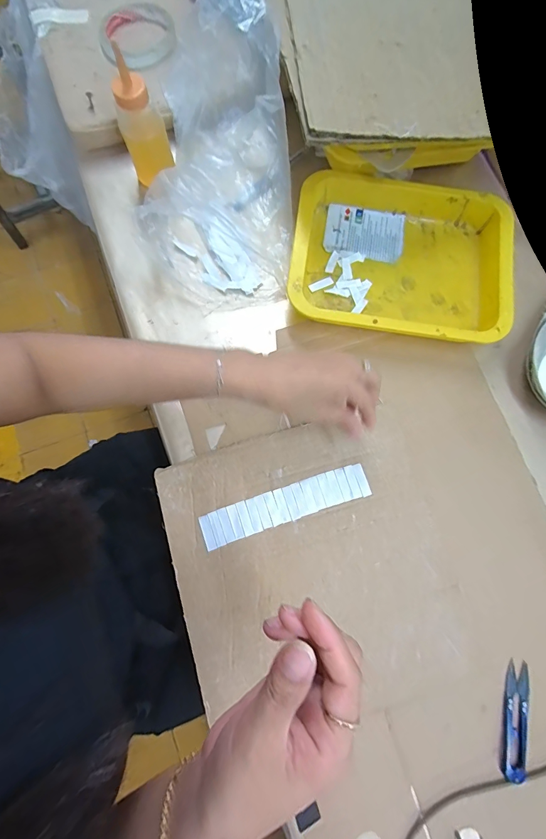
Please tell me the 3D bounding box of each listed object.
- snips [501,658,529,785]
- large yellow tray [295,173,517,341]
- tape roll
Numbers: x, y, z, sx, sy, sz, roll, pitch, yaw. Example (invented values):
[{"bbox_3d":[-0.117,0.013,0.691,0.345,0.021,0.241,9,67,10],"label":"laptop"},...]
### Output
[{"bbox_3d":[0.239,0.296,0.363,0.026,0.009,0.102,10,78,2],"label":"snips"},{"bbox_3d":[0.154,-0.193,0.448,0.251,0.041,0.200,8,78,1],"label":"large yellow tray"},{"bbox_3d":[-0.177,-0.502,0.484,0.096,0.017,0.096,0,78,0],"label":"tape roll"}]

